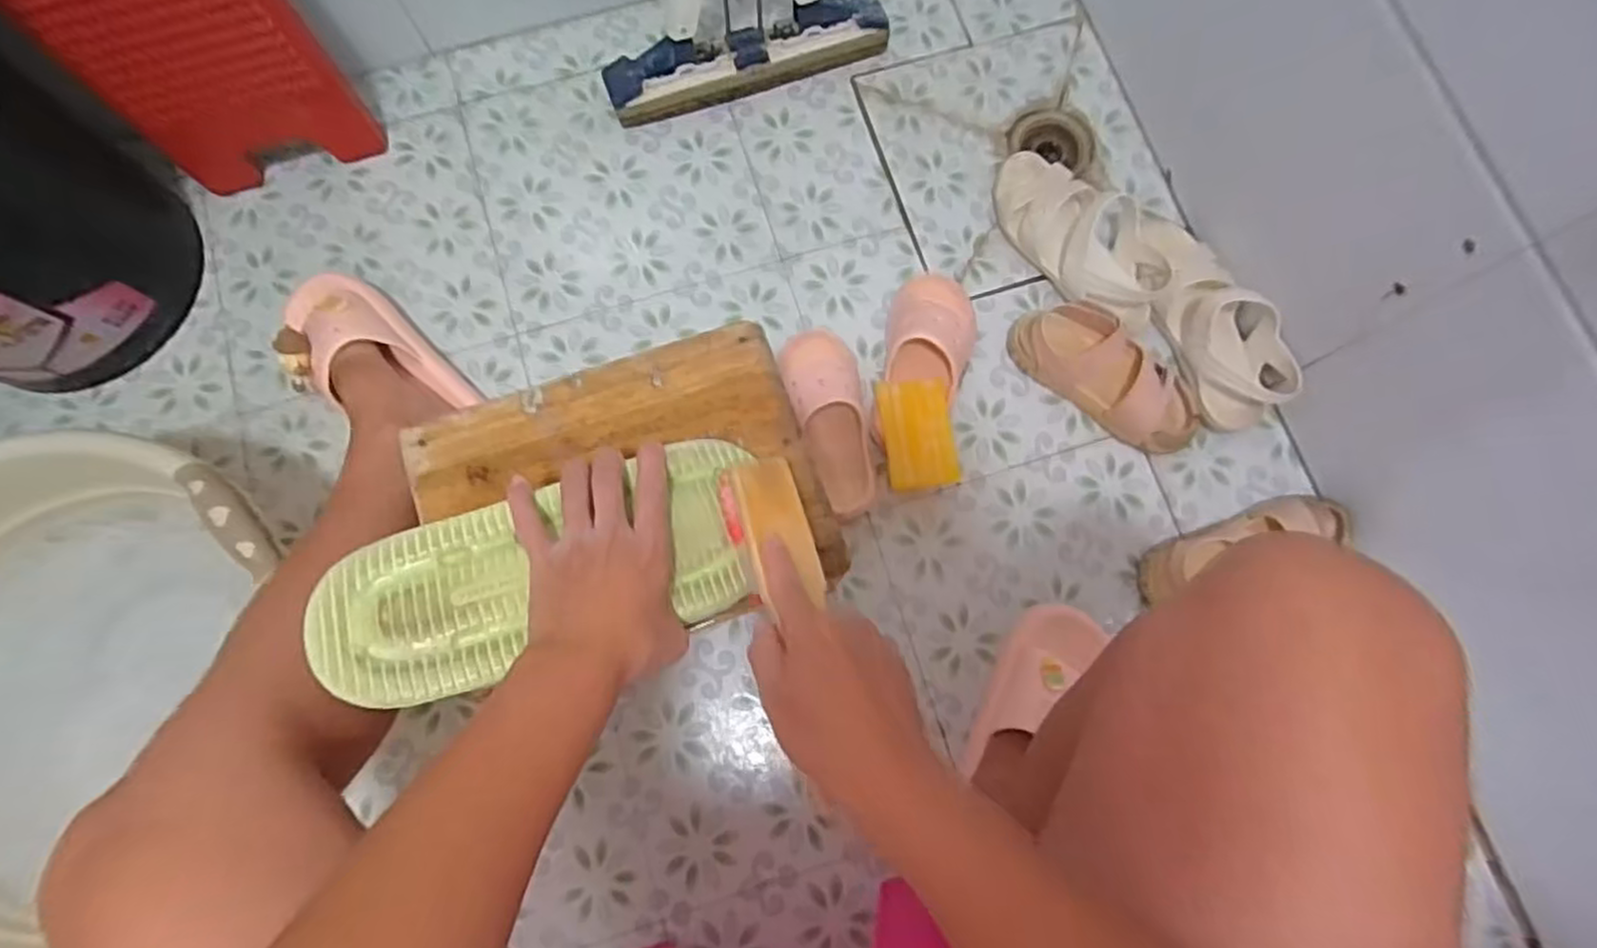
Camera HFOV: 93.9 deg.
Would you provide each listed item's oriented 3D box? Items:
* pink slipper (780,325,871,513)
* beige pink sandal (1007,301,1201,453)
[{"bbox_3d":[0.031,-0.060,0.760,0.075,0.070,0.208,-7,77,-1],"label":"pink slipper"},{"bbox_3d":[0.329,-0.107,0.796,0.218,0.055,0.087,36,80,8],"label":"beige pink sandal"}]

